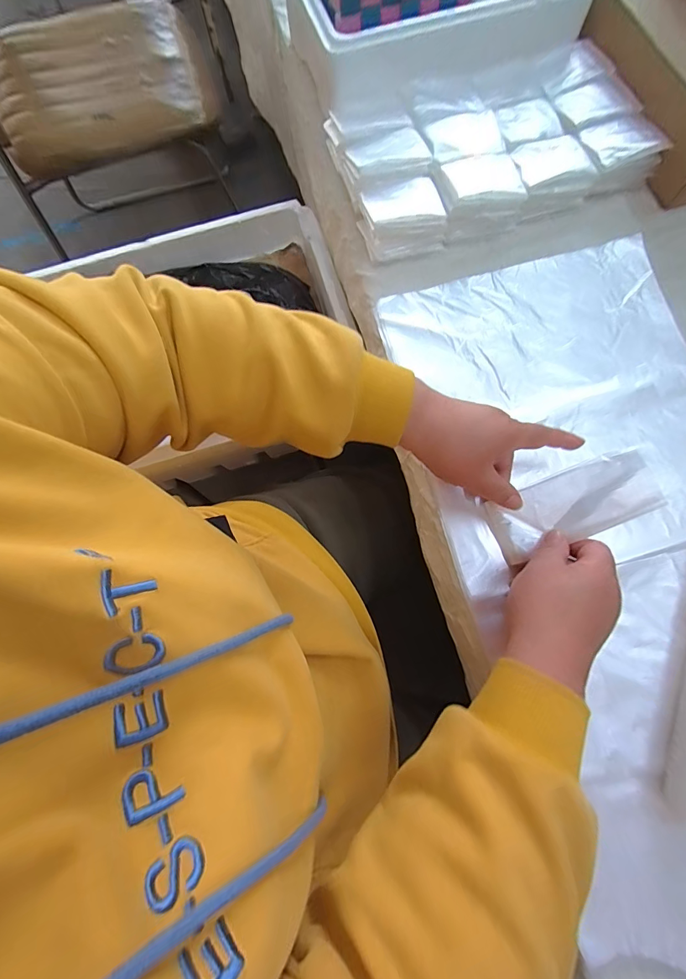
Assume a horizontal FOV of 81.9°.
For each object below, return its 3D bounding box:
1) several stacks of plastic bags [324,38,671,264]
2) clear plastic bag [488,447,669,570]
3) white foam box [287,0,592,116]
[{"bbox_3d":[0.170,-0.403,0.464,0.336,0.048,0.194,-16,76,-2],"label":"several stacks of plastic bags"},{"bbox_3d":[0.192,0.015,0.341,0.128,0.019,0.056,-30,75,25],"label":"clear plastic bag"},{"bbox_3d":[0.106,-0.589,0.488,0.307,0.095,0.205,-18,76,-3],"label":"white foam box"}]

